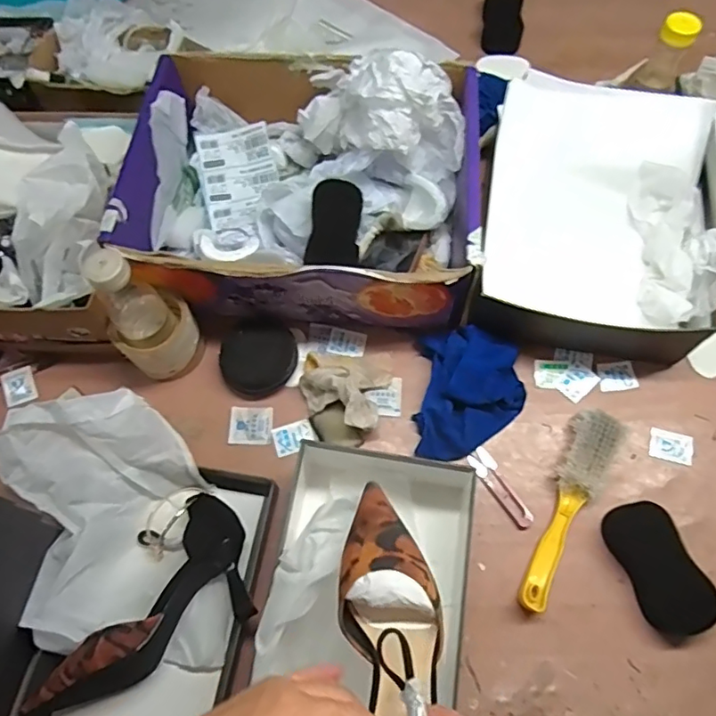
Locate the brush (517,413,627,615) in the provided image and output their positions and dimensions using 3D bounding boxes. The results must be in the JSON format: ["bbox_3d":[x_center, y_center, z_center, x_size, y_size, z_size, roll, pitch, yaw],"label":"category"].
[{"bbox_3d":[0.223,0.156,0.590,0.060,0.032,0.222,29,70,13],"label":"brush"}]

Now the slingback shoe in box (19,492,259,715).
[{"bbox_3d":[-0.187,0.256,0.529,0.124,0.088,0.240,32,71,14],"label":"slingback shoe in box"}]

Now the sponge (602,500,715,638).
[{"bbox_3d":[0.307,0.212,0.564,0.064,0.032,0.131,-18,67,-6],"label":"sponge"}]

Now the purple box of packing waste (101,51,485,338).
[{"bbox_3d":[-0.064,-0.217,0.686,0.394,0.170,0.330,3,66,3],"label":"purple box of packing waste"}]

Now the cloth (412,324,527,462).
[{"bbox_3d":[0.131,0.041,0.637,0.122,0.048,0.153,6,66,4],"label":"cloth"}]

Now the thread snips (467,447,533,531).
[{"bbox_3d":[0.157,0.144,0.614,0.026,0.004,0.097,-28,68,-11],"label":"thread snips"}]

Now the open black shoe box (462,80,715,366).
[{"bbox_3d":[0.286,-0.170,0.692,0.253,0.116,0.314,9,67,5],"label":"open black shoe box"}]

